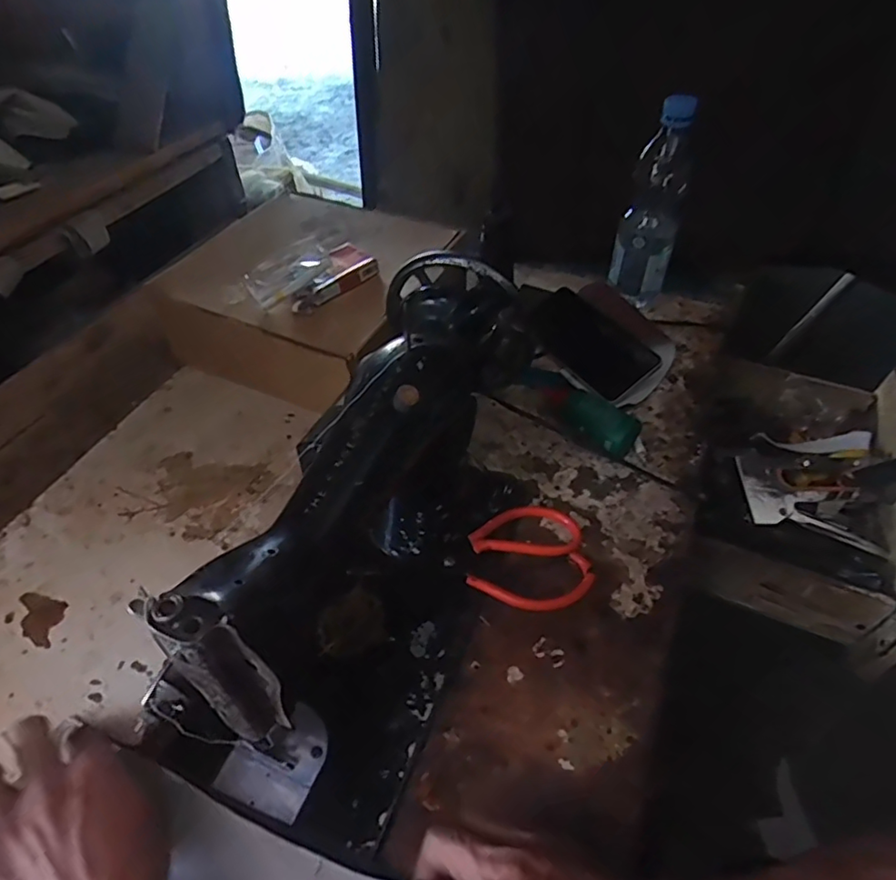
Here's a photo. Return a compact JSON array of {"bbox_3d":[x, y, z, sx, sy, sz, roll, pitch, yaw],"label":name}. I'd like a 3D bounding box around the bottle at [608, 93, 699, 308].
[{"bbox_3d":[0.234,-0.272,0.665,0.063,0.216,0.069,17,49,13],"label":"bottle"}]

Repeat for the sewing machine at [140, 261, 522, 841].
[{"bbox_3d":[-0.051,0.054,0.425,0.148,0.210,0.348,19,49,15],"label":"sewing machine"}]

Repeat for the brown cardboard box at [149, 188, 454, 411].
[{"bbox_3d":[-0.146,-0.175,0.686,0.249,0.119,0.253,19,51,17],"label":"brown cardboard box"}]

